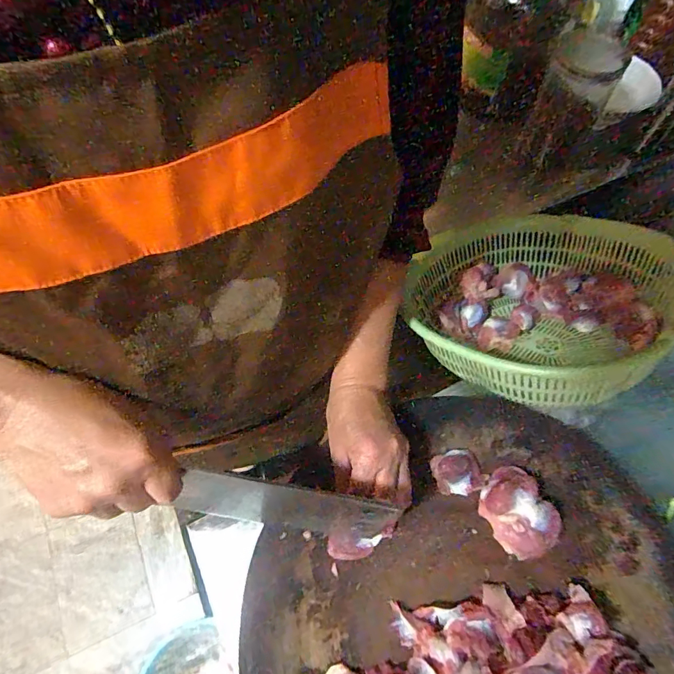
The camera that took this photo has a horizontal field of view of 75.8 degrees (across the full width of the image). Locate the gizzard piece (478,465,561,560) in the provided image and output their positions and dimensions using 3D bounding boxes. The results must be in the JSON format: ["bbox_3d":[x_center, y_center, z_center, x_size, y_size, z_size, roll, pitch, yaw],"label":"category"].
[{"bbox_3d":[0.162,0.156,0.388,0.055,0.030,0.068,-28,68,-10],"label":"gizzard piece"}]

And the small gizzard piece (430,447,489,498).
[{"bbox_3d":[0.115,0.129,0.413,0.047,0.009,0.040,-17,66,-6],"label":"small gizzard piece"}]

